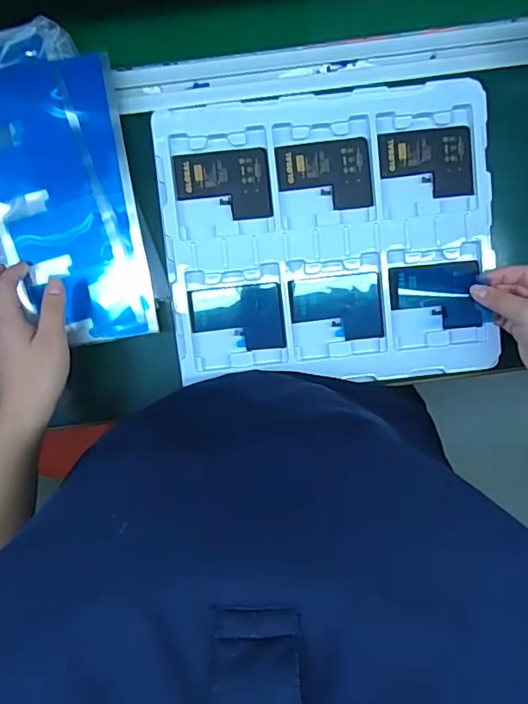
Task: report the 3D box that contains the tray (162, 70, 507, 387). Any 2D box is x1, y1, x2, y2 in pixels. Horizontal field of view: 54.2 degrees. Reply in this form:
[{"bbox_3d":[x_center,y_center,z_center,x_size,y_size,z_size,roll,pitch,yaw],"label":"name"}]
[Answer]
[{"bbox_3d":[0.064,-0.109,0.513,0.316,0.011,0.276,-6,96,0],"label":"tray"}]

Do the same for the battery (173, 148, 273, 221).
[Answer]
[{"bbox_3d":[-0.040,-0.163,0.506,0.090,0.004,0.066,-6,96,0],"label":"battery"}]

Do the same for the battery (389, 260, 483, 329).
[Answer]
[{"bbox_3d":[0.172,-0.055,0.516,0.090,0.009,0.065,-5,96,0],"label":"battery"}]

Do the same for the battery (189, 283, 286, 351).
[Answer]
[{"bbox_3d":[-0.026,-0.033,0.521,0.091,0.006,0.064,-5,96,0],"label":"battery"}]

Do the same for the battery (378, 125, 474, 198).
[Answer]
[{"bbox_3d":[0.160,-0.185,0.510,0.092,0.009,0.065,-7,96,0],"label":"battery"}]

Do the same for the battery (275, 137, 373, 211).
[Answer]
[{"bbox_3d":[0.060,-0.173,0.508,0.090,0.005,0.065,-6,96,0],"label":"battery"}]

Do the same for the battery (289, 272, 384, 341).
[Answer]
[{"bbox_3d":[0.073,-0.044,0.520,0.091,0.005,0.065,-6,96,0],"label":"battery"}]

